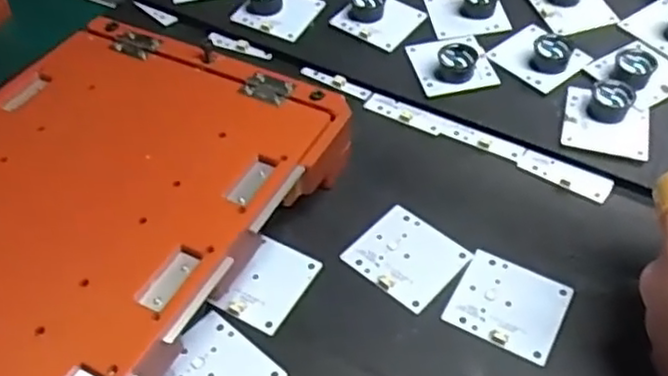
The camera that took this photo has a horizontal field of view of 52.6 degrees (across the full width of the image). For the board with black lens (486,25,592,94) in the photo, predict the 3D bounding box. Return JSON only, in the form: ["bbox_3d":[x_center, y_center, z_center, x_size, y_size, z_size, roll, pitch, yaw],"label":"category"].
[{"bbox_3d":[0.123,-0.083,0.400,0.041,0.017,0.047,-32,55,-26],"label":"board with black lens"}]

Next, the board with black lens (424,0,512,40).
[{"bbox_3d":[0.085,-0.116,0.433,0.046,0.017,0.046,-8,48,-7],"label":"board with black lens"}]

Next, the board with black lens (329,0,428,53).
[{"bbox_3d":[0.030,-0.111,0.430,0.047,0.017,0.046,29,54,24],"label":"board with black lens"}]

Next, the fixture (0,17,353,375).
[{"bbox_3d":[-0.118,0.022,0.300,0.165,0.047,0.246,21,51,18],"label":"fixture"}]

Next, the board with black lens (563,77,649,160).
[{"bbox_3d":[0.149,-0.041,0.363,0.043,0.020,0.043,12,48,11],"label":"board with black lens"}]

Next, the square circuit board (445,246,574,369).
[{"bbox_3d":[0.079,0.052,0.304,0.047,0.005,0.045,23,51,20],"label":"square circuit board"}]

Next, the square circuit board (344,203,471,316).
[{"bbox_3d":[0.035,0.032,0.321,0.047,0.004,0.044,34,56,27],"label":"square circuit board"}]

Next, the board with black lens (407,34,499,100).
[{"bbox_3d":[0.070,-0.077,0.401,0.043,0.021,0.044,-9,48,-8],"label":"board with black lens"}]

